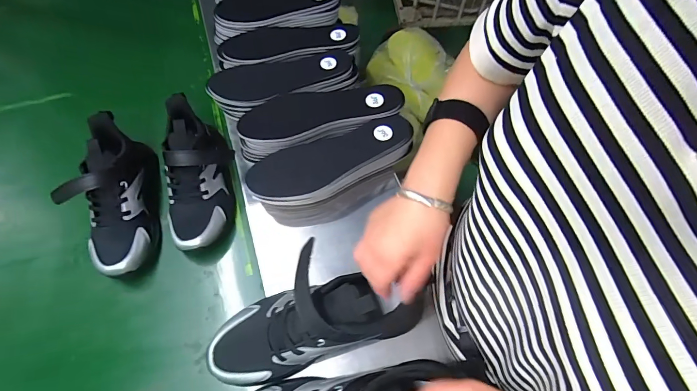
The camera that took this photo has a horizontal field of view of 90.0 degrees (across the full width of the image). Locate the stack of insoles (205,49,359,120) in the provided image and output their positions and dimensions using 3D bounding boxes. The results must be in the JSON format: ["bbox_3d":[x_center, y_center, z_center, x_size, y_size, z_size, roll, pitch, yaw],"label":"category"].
[{"bbox_3d":[-0.106,-0.192,0.589,0.241,0.033,0.079,-13,66,-7],"label":"stack of insoles"}]

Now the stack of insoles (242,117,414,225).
[{"bbox_3d":[-0.022,-0.030,0.541,0.240,0.108,0.084,-17,64,-12],"label":"stack of insoles"}]

